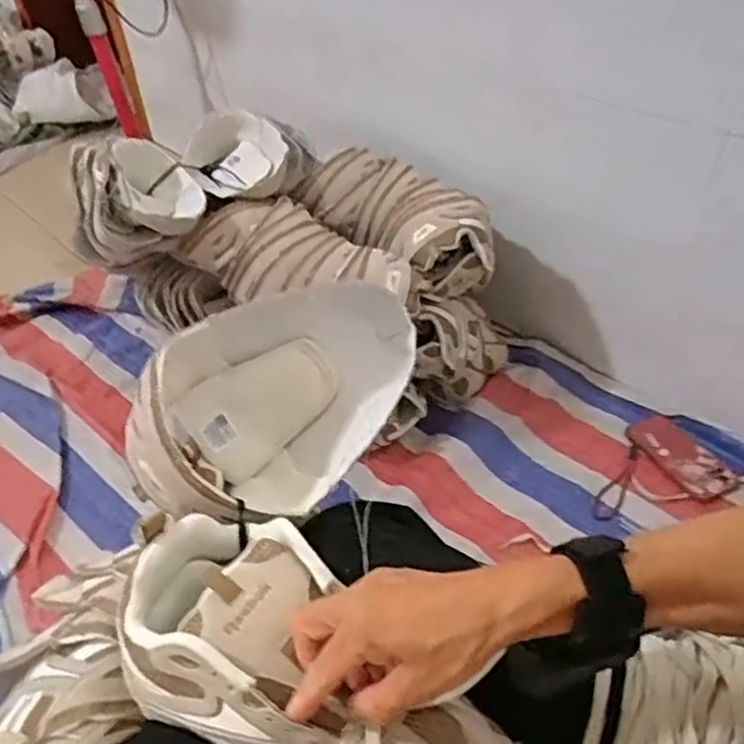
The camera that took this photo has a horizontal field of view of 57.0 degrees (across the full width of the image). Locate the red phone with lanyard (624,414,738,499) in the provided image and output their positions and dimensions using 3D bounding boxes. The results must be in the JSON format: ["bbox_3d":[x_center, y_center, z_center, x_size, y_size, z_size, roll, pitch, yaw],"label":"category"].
[{"bbox_3d":[0.461,0.123,1.025,0.075,0.015,0.168,-18,41,-14],"label":"red phone with lanyard"}]

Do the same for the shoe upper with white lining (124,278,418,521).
[{"bbox_3d":[-0.074,0.014,0.564,0.153,0.119,0.249,16,44,24],"label":"shoe upper with white lining"}]

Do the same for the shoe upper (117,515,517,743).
[{"bbox_3d":[-0.022,0.186,0.404,0.275,0.073,0.115,31,49,10],"label":"shoe upper"}]

